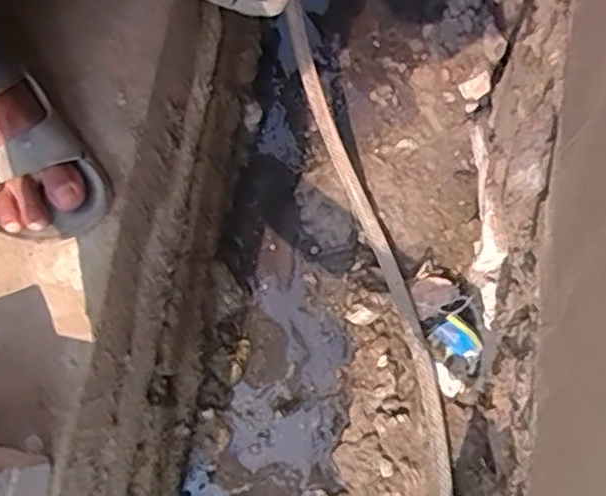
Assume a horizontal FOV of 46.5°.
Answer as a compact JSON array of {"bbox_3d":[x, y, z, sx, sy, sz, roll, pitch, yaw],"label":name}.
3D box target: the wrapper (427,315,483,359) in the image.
[{"bbox_3d":[0.197,0.118,0.903,0.063,0.015,0.053,47,121,3],"label":"wrapper"}]

